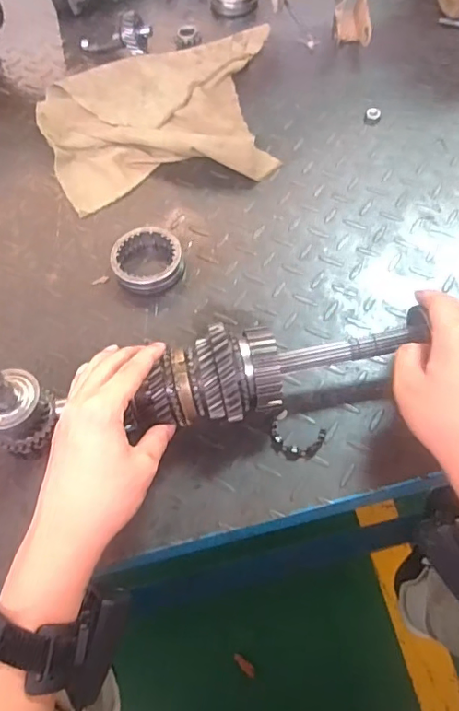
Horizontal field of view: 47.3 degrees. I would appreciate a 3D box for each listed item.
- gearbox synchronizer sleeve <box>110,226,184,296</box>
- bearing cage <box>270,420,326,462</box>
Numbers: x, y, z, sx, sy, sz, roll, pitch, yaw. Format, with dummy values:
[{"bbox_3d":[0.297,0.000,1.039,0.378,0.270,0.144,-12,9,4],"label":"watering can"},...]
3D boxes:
[{"bbox_3d":[-0.083,-0.097,0.527,0.068,0.025,0.068,-2,60,3],"label":"gearbox synchronizer sleeve"},{"bbox_3d":[0.055,0.070,0.428,0.045,0.011,0.031,8,61,8],"label":"bearing cage"}]

